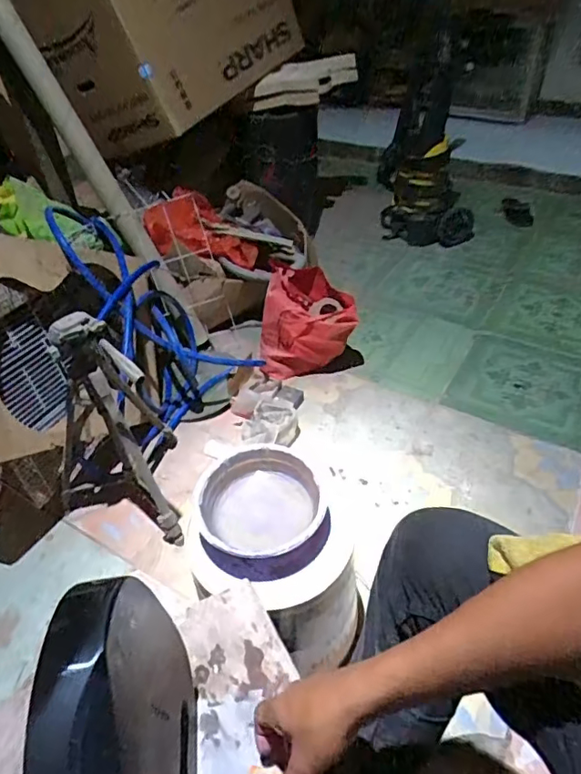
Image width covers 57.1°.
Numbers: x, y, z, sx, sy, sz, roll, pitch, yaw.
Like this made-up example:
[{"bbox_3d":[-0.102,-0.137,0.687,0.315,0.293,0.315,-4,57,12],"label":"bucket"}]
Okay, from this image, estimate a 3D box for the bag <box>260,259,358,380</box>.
[{"bbox_3d":[0.049,-0.186,1.571,0.279,0.294,0.168,1,42,6],"label":"bag"}]

